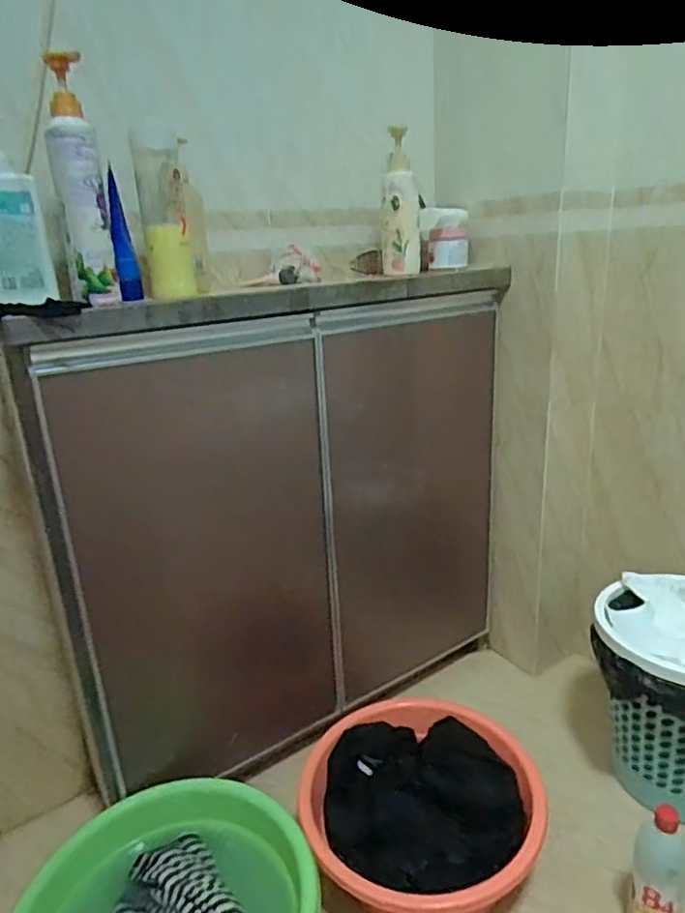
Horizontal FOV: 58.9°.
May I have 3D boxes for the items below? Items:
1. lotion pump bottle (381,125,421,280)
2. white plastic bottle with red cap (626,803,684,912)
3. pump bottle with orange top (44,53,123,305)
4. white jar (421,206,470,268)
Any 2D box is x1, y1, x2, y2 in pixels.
[{"bbox_3d":[0.093,-0.401,0.967,0.061,0.205,0.080,-2,20,6],"label":"lotion pump bottle"},{"bbox_3d":[0.392,0.525,0.751,0.066,0.195,0.053,10,24,34],"label":"white plastic bottle with red cap"},{"bbox_3d":[-0.298,-0.305,0.686,0.053,0.245,0.072,-10,21,-17],"label":"pump bottle with orange top"},{"bbox_3d":[0.179,-0.379,1.055,0.080,0.093,0.084,0,20,11],"label":"white jar"}]

